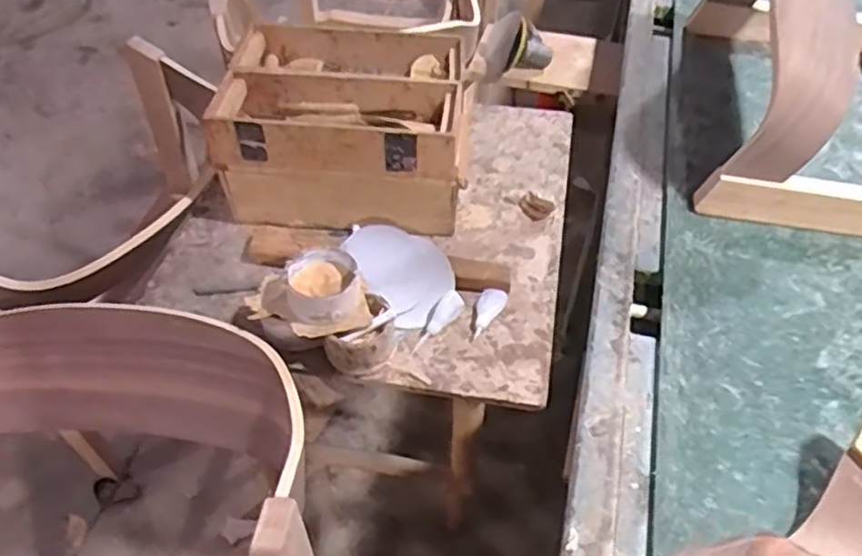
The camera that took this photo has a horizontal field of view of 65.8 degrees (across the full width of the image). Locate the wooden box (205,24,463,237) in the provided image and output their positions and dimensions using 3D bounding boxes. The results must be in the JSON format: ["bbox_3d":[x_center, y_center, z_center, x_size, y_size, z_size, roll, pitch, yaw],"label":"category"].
[{"bbox_3d":[-0.106,-0.206,0.930,0.317,0.169,0.262,6,50,6],"label":"wooden box"}]

